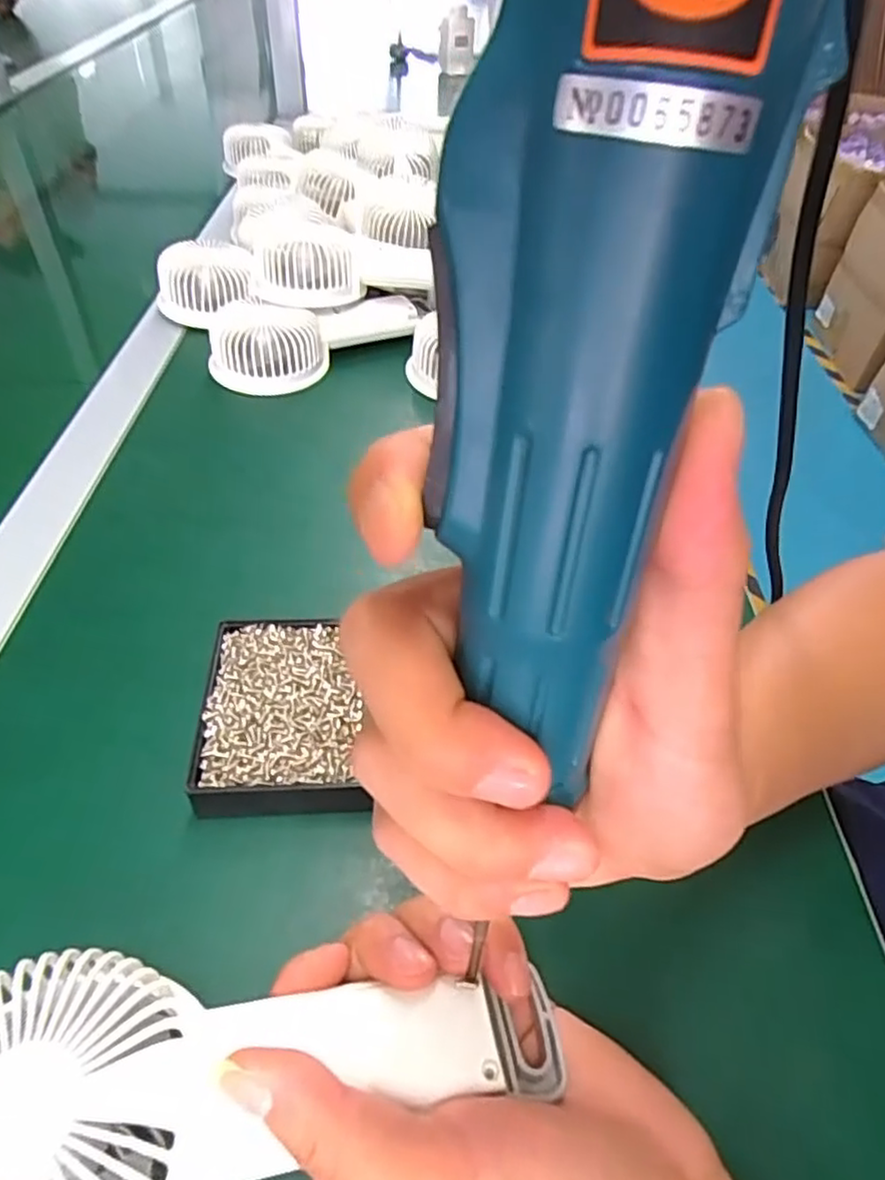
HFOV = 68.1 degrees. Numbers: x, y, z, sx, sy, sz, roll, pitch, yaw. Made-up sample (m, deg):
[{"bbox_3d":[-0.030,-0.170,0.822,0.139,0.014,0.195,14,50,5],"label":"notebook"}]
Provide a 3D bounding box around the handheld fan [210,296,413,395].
[{"bbox_3d":[-0.096,-0.194,0.508,0.165,0.044,0.076,-12,51,-13],"label":"handheld fan"}]

